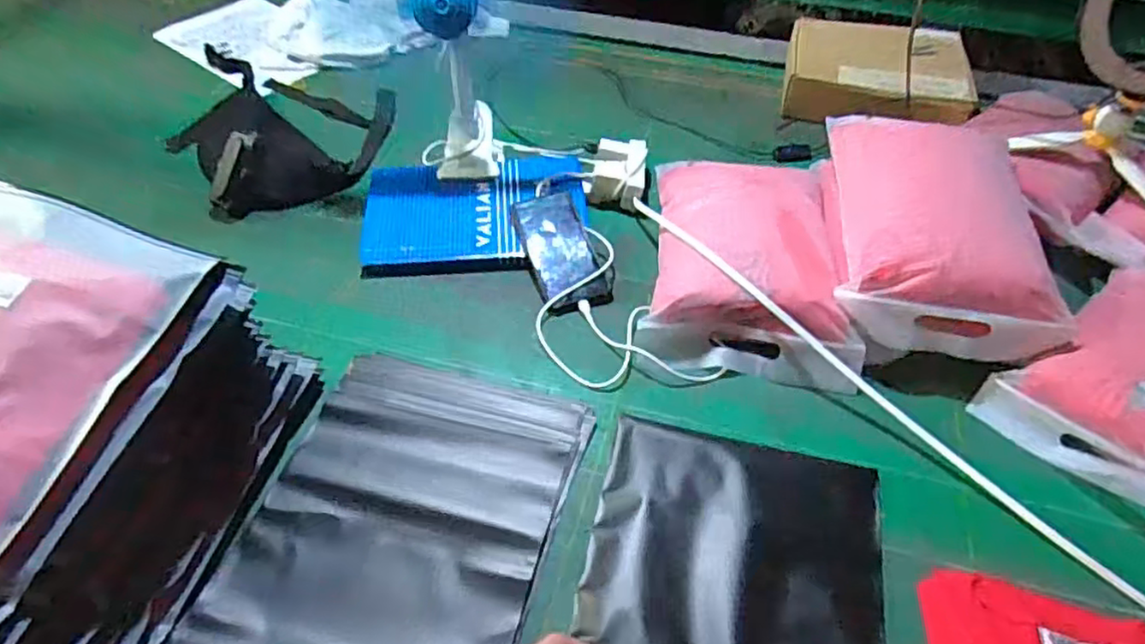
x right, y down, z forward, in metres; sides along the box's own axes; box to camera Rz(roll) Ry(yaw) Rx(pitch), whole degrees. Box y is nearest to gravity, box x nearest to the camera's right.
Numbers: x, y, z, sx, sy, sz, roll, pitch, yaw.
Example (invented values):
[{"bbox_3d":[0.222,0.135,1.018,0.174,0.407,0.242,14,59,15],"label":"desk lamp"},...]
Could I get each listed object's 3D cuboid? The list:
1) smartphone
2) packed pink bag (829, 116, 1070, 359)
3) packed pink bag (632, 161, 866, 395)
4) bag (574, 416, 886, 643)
[{"bbox_3d":[-0.015,-0.088,0.836,0.077,0.010,0.166,-14,64,-14],"label":"smartphone"},{"bbox_3d":[0.412,-0.104,0.778,0.229,0.113,0.295,8,49,5],"label":"packed pink bag"},{"bbox_3d":[0.213,-0.092,0.807,0.236,0.072,0.329,8,49,5],"label":"packed pink bag"},{"bbox_3d":[0.132,0.239,0.561,0.248,0.024,0.318,12,50,8],"label":"bag"}]

